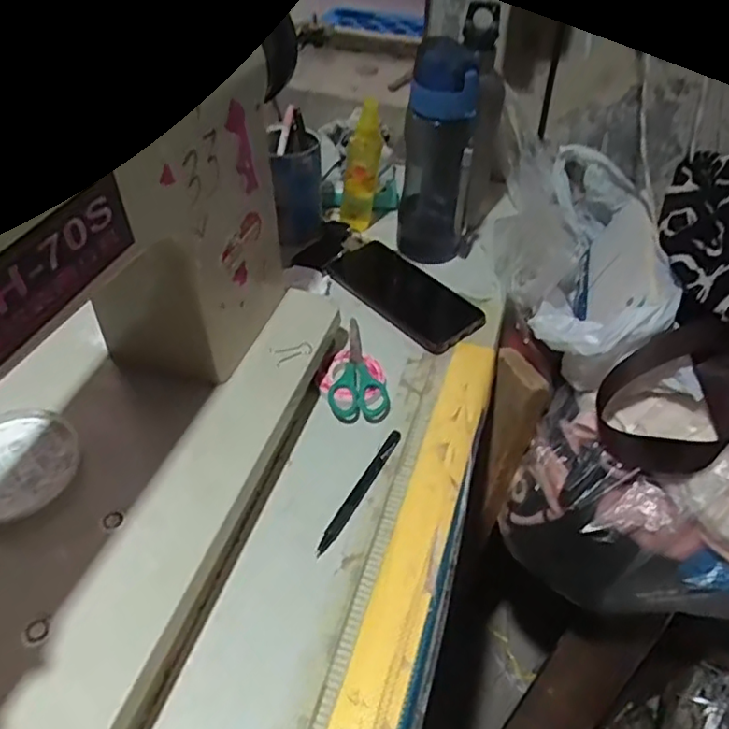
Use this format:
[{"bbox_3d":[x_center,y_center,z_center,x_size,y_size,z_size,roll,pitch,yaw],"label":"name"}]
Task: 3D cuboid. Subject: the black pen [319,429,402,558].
[{"bbox_3d":[-0.003,0.097,0.485,0.011,0.006,0.125,21,49,19],"label":"black pen"}]

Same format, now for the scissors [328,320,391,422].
[{"bbox_3d":[-0.004,0.004,0.571,0.051,0.014,0.119,1,45,1],"label":"scissors"}]

